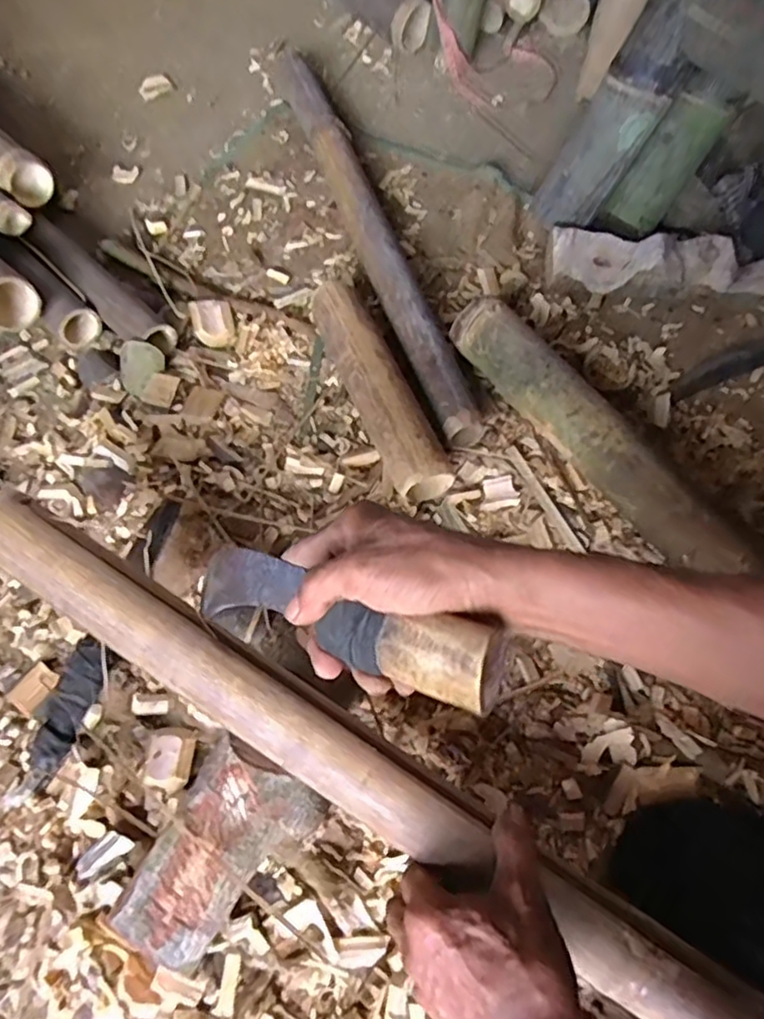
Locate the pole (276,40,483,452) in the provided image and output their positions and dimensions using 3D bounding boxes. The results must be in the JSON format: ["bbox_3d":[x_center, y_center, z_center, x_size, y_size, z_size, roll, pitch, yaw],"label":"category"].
[{"bbox_3d":[-0.019,-0.356,0.780,0.063,0.050,0.667,-18,65,-8],"label":"pole"}]

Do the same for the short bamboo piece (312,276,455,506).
[{"bbox_3d":[-0.008,-0.122,0.657,0.061,0.059,0.250,-24,66,-11],"label":"short bamboo piece"}]

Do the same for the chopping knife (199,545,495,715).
[{"bbox_3d":[-0.034,0.063,0.393,0.226,0.032,0.046,13,61,39],"label":"chopping knife"}]

